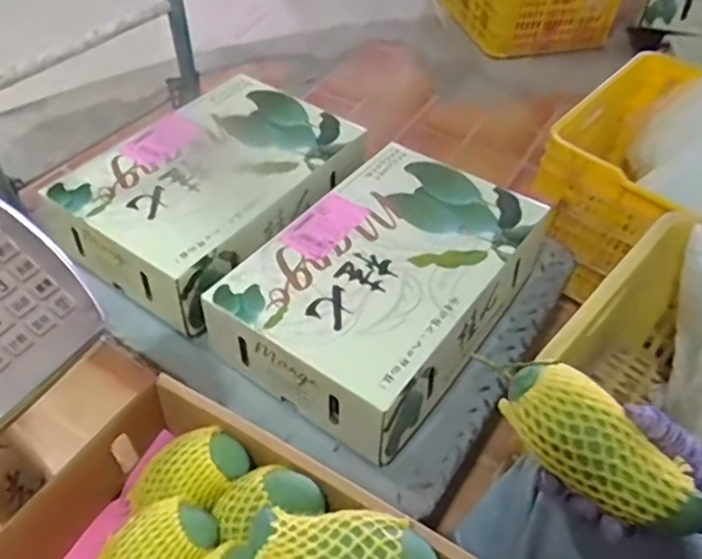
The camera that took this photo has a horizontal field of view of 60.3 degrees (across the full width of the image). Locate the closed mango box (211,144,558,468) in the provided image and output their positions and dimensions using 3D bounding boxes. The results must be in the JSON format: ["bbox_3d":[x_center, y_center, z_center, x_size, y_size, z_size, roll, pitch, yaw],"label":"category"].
[{"bbox_3d":[0.056,-0.005,0.871,0.293,0.116,0.449,30,53,22],"label":"closed mango box"}]

